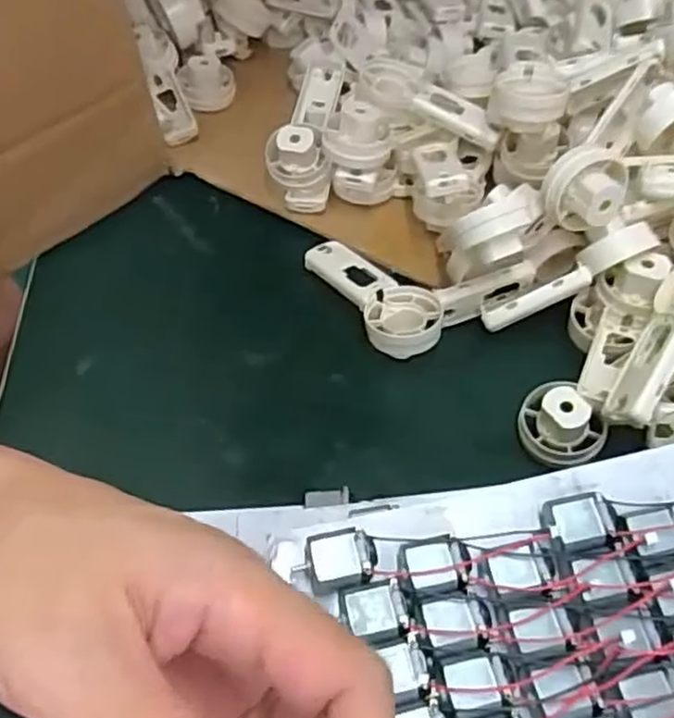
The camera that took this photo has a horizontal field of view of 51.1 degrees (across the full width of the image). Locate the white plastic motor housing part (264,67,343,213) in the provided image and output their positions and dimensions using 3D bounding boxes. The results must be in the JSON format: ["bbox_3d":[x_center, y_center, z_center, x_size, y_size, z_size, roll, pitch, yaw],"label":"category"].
[{"bbox_3d":[-0.020,-0.140,0.439,0.040,0.042,0.106,5,52,2],"label":"white plastic motor housing part"}]

